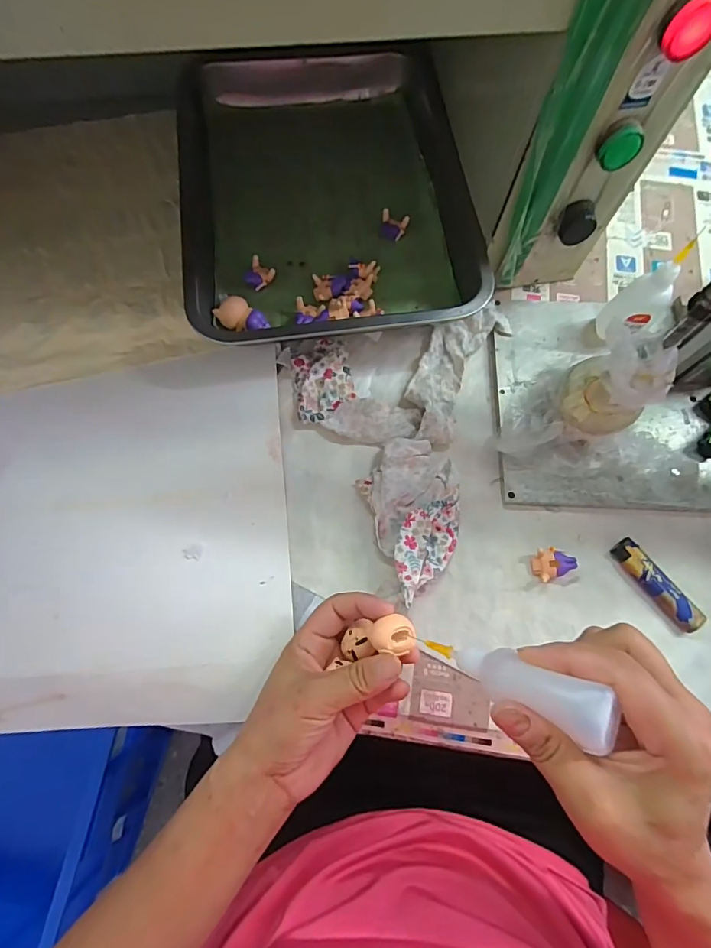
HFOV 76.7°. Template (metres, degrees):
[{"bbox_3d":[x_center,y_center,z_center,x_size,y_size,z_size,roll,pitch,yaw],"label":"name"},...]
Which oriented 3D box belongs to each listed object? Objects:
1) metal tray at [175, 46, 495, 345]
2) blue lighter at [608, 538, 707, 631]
[{"bbox_3d":[-0.031,-0.282,0.443,0.259,0.048,0.335,-7,73,-4],"label":"metal tray"},{"bbox_3d":[0.241,0.088,0.357,0.021,0.009,0.080,-36,77,-12],"label":"blue lighter"}]

